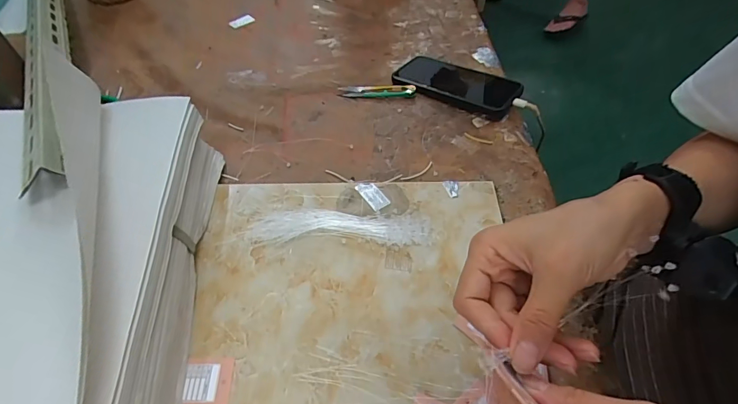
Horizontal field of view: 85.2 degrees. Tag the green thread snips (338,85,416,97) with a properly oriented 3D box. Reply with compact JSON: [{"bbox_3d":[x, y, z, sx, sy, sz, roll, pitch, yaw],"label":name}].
[{"bbox_3d":[0.011,-0.151,0.541,0.102,0.006,0.024,2,53,4],"label":"green thread snips"}]

